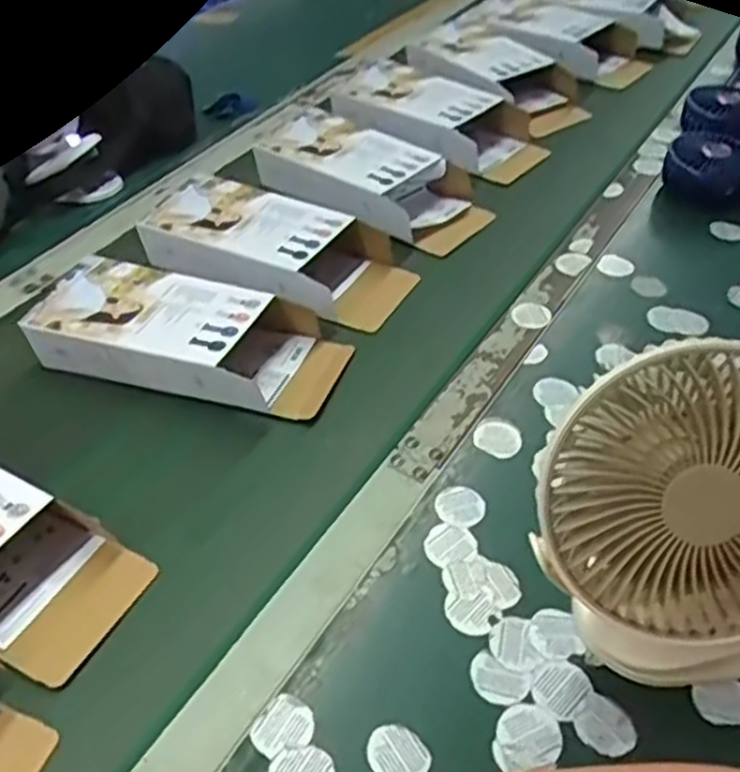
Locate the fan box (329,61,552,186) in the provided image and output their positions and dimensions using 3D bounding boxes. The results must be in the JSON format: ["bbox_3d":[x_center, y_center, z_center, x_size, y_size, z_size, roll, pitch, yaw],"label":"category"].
[{"bbox_3d":[0.069,-0.294,0.837,0.241,0.075,0.088,27,52,28],"label":"fan box"}]

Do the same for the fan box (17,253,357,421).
[{"bbox_3d":[-0.151,-0.039,0.613,0.251,0.055,0.110,9,46,14],"label":"fan box"}]

